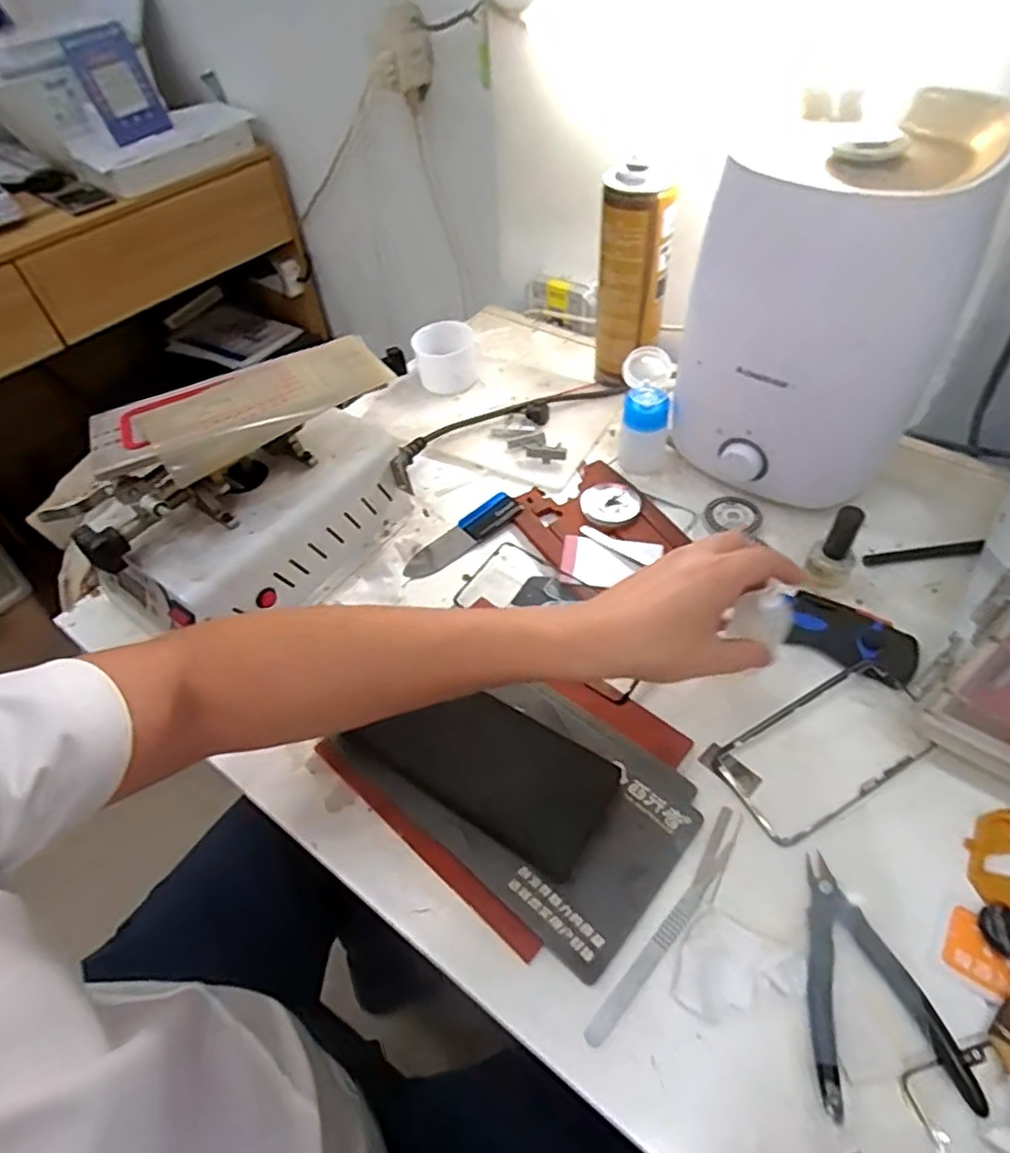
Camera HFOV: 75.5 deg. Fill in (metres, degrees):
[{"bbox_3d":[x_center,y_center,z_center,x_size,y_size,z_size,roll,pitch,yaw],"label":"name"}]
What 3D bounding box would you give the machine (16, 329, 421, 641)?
[{"bbox_3d":[-0.192,-0.061,0.511,0.270,0.155,0.123,-37,56,-24],"label":"machine"}]

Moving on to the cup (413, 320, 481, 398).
[{"bbox_3d":[-0.063,-0.239,0.710,0.063,0.053,0.061,-5,50,1],"label":"cup"}]

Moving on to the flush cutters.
[{"bbox_3d":[0.191,0.210,0.343,0.075,0.009,0.113,-1,50,4],"label":"flush cutters"}]

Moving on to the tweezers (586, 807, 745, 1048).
[{"bbox_3d":[0.097,0.197,0.372,0.019,0.005,0.151,31,59,27],"label":"tweezers"}]

